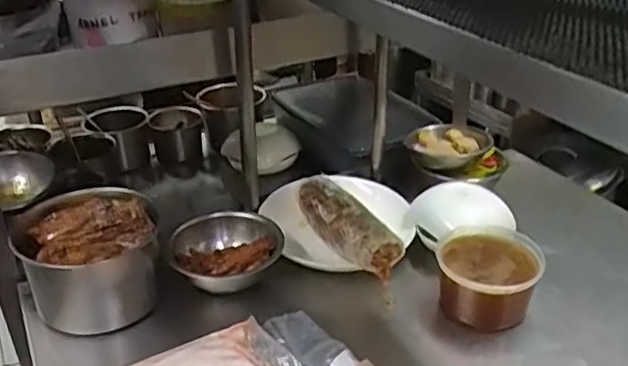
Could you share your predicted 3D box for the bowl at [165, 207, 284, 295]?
[{"bbox_3d":[-0.136,0.099,0.955,0.162,0.063,0.166,-5,30,-11],"label":"bowl"}]

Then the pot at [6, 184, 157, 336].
[{"bbox_3d":[-0.329,0.121,0.937,0.186,0.158,0.194,1,29,0],"label":"pot"}]

